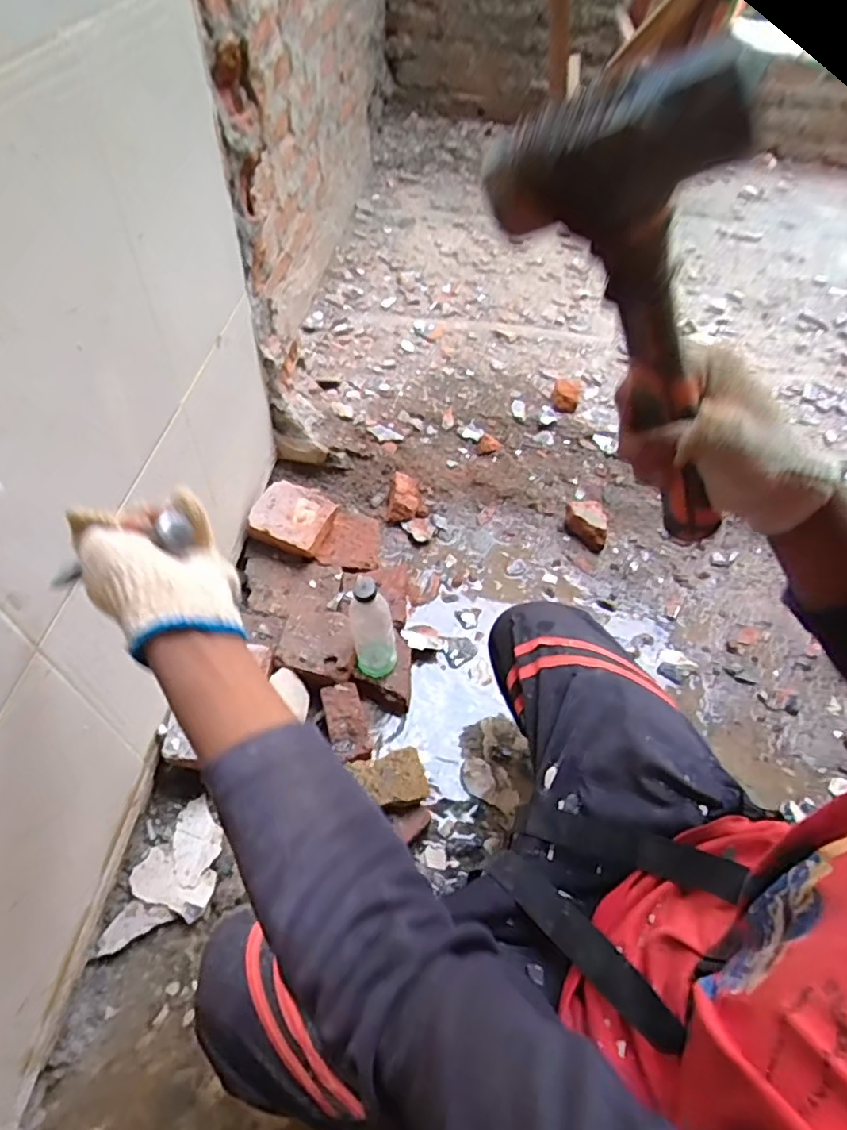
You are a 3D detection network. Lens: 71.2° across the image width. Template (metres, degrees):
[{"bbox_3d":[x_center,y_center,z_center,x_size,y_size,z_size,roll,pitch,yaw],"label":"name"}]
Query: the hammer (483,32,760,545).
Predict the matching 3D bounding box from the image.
[{"bbox_3d":[0.127,-0.097,0.310,0.091,0.280,0.043,-22,51,19],"label":"hammer"}]

